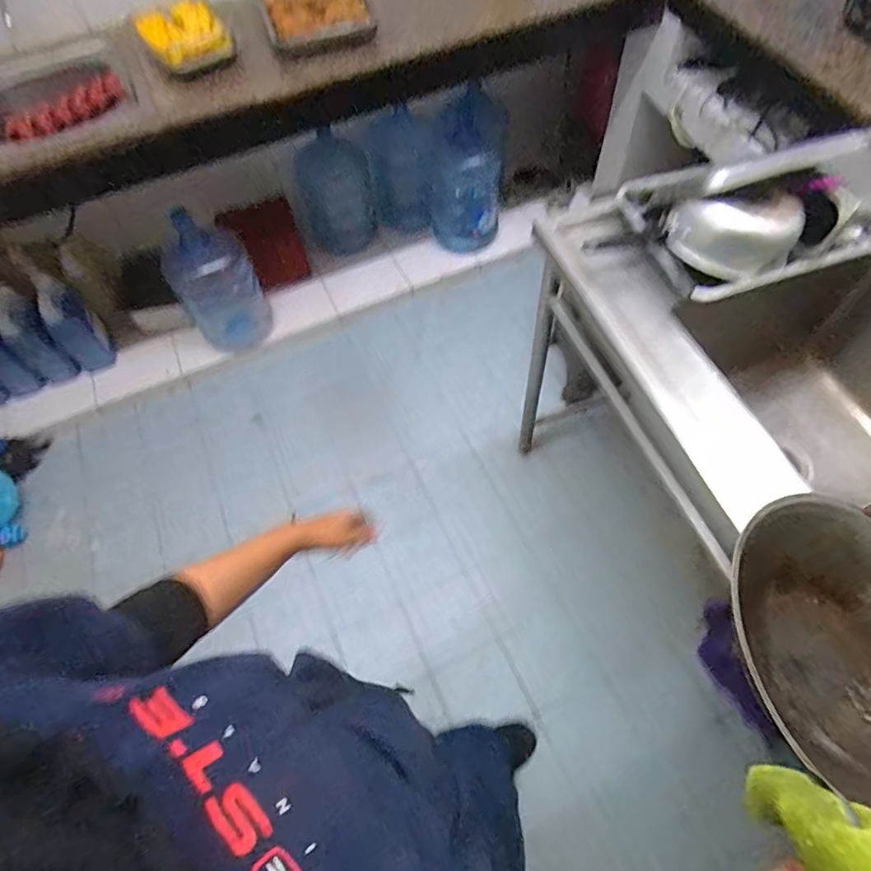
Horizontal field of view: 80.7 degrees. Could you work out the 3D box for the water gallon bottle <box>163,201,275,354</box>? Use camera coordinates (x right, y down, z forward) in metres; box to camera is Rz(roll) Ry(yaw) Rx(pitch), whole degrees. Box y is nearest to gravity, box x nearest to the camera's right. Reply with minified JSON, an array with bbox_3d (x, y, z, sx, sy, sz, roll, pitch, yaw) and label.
[{"bbox_3d":[-0.758,-0.530,1.756,0.252,0.497,0.261,-32,60,-16],"label":"water gallon bottle"}]

